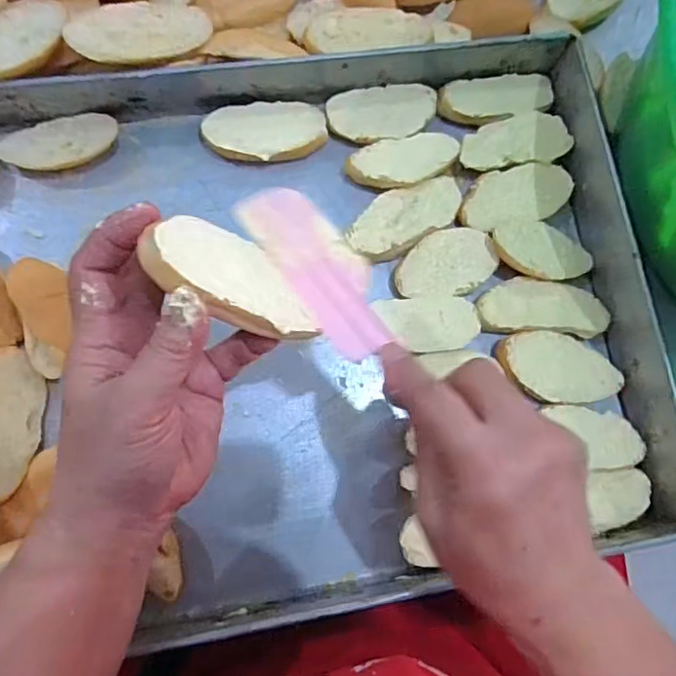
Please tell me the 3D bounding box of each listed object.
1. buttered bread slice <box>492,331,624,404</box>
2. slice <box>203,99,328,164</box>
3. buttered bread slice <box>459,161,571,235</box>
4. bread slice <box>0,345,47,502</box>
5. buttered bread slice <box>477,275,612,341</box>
[{"bbox_3d":[0.158,0.022,0.401,0.090,0.016,0.048,11,78,-3],"label":"buttered bread slice"},{"bbox_3d":[-0.053,-0.152,0.410,0.088,0.010,0.047,-5,79,-7],"label":"slice"},{"bbox_3d":[0.135,-0.107,0.416,0.088,0.011,0.043,-16,80,-8],"label":"buttered bread slice"},{"bbox_3d":[-0.202,0.050,0.335,0.044,0.011,0.095,24,47,-42],"label":"bread slice"},{"bbox_3d":[0.150,-0.023,0.406,0.094,0.009,0.040,3,78,-5],"label":"buttered bread slice"}]

